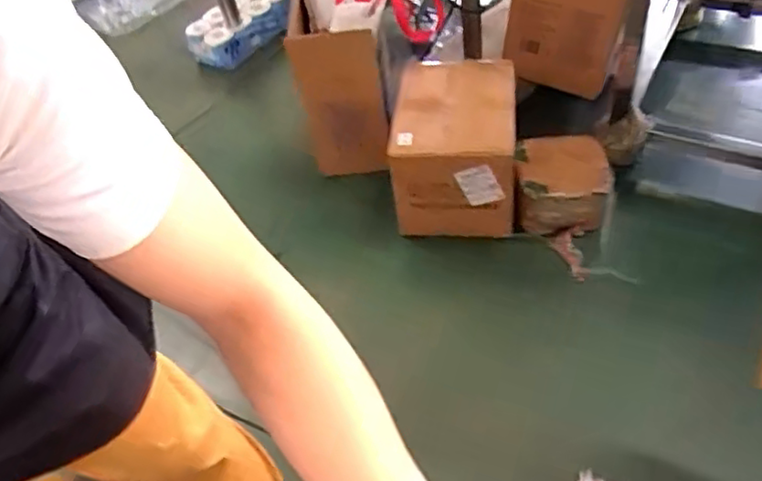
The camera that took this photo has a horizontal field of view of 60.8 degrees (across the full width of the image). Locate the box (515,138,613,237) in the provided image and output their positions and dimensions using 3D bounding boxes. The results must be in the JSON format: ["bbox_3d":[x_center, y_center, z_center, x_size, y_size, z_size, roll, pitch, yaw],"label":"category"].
[{"bbox_3d":[0.414,-0.136,1.523,0.208,0.184,0.179,-4,46,4],"label":"box"}]

